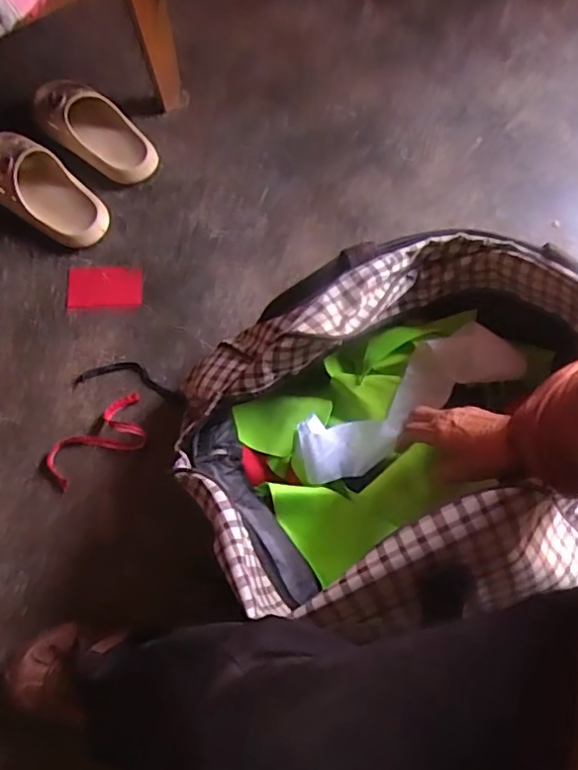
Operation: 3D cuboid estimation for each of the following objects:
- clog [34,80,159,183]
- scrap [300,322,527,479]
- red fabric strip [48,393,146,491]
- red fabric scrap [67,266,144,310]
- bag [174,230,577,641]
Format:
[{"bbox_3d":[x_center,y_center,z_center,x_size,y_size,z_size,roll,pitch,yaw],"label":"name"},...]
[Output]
[{"bbox_3d":[-0.285,-0.379,0.847,0.204,0.068,0.096,39,74,13],"label":"clog"},{"bbox_3d":[0.126,0.019,0.639,0.258,0.047,0.080,-34,74,-4],"label":"scrap"},{"bbox_3d":[-0.232,0.070,0.719,0.131,0.016,0.067,-33,74,-12],"label":"red fabric strip"},{"bbox_3d":[-0.254,-0.135,0.808,0.101,0.010,0.068,-4,70,-2],"label":"red fabric scrap"},{"bbox_3d":[0.113,0.043,0.587,0.408,0.208,0.340,-15,71,-6],"label":"bag"}]

